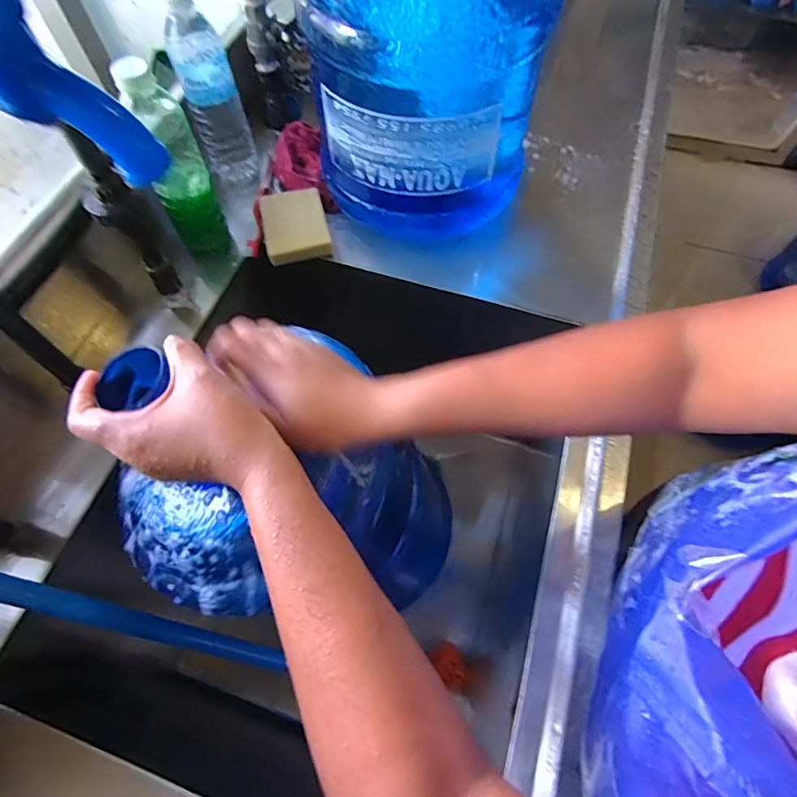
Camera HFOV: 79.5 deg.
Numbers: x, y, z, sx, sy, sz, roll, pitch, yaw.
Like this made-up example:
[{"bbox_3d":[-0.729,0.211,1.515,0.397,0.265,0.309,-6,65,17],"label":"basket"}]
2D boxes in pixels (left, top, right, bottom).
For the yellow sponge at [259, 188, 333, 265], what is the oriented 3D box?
[{"bbox_3d":[-0.130,-0.218,0.603,0.076,0.024,0.103,-14,63,-6],"label":"yellow sponge"}]

